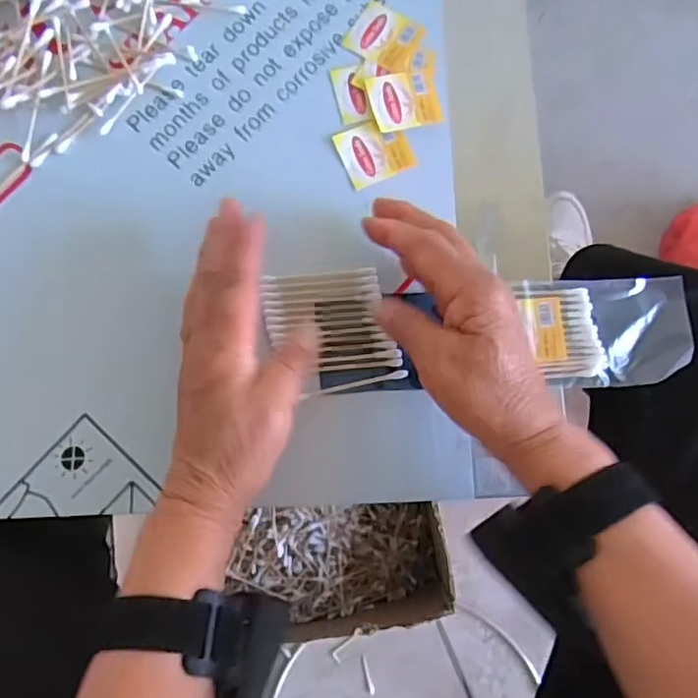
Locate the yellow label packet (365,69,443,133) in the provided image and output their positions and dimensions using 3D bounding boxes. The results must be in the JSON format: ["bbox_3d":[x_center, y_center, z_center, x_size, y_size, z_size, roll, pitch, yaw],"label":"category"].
[{"bbox_3d":[0.037,-0.161,0.408,0.045,0.004,0.039,-10,82,-2],"label":"yellow label packet"}]

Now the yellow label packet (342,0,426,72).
[{"bbox_3d":[0.025,-0.208,0.418,0.045,0.004,0.039,29,83,3],"label":"yellow label packet"}]

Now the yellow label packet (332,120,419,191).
[{"bbox_3d":[0.017,-0.127,0.403,0.043,0.004,0.039,-22,83,-4],"label":"yellow label packet"}]

